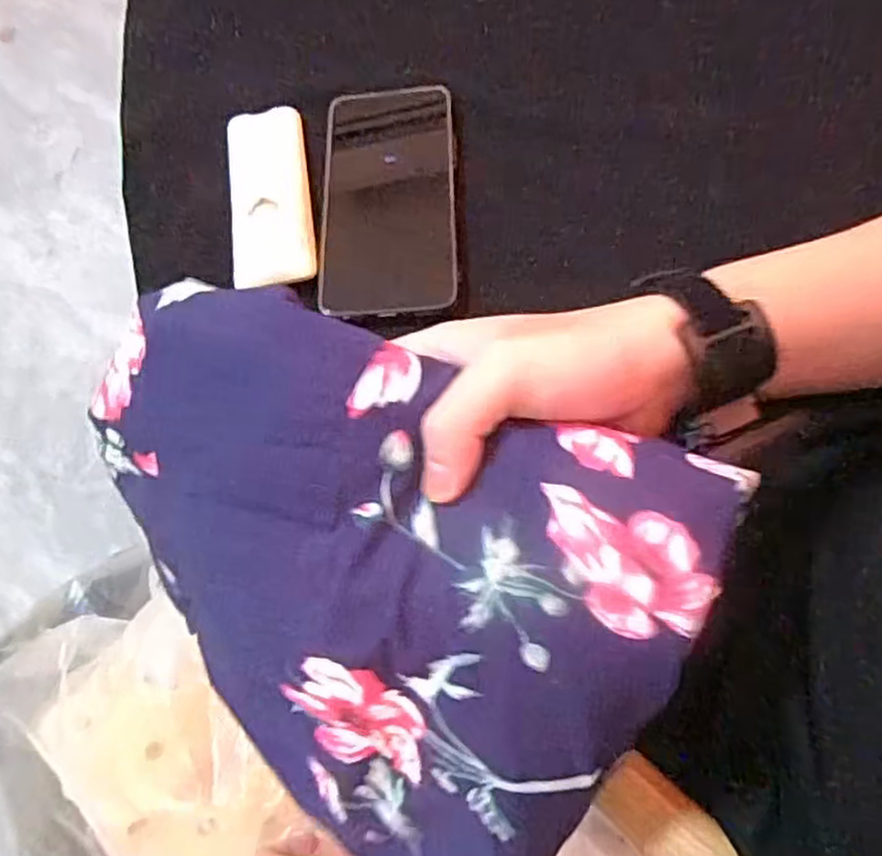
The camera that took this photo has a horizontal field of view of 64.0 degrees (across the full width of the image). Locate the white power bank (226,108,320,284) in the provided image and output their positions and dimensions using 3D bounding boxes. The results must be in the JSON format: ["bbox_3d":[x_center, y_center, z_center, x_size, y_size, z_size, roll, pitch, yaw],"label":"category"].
[{"bbox_3d":[-0.101,-0.140,0.413,0.048,0.014,0.129,-12,65,1],"label":"white power bank"}]

